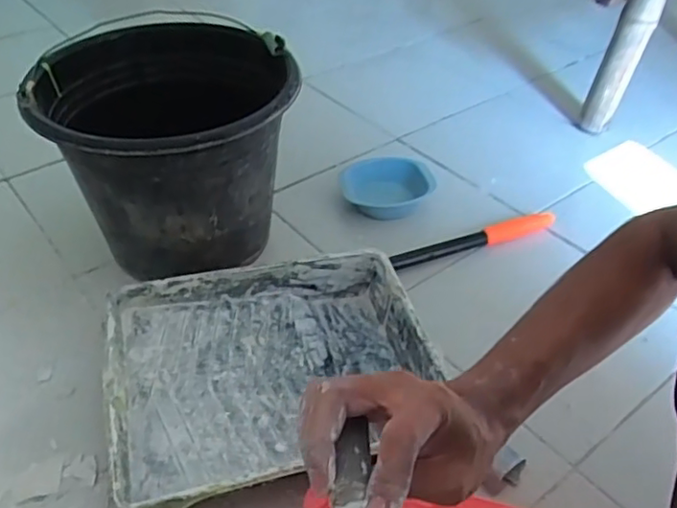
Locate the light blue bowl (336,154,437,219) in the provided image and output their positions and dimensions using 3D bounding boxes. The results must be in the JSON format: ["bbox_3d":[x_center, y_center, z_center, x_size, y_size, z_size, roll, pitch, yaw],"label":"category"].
[{"bbox_3d":[0.077,-0.098,0.998,0.148,0.060,0.123,-2,42,-5],"label":"light blue bowl"}]

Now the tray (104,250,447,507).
[{"bbox_3d":[-0.071,0.137,0.695,0.339,0.084,0.279,-12,44,-16],"label":"tray"}]

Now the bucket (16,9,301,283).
[{"bbox_3d":[-0.217,-0.138,0.839,0.305,0.234,0.330,1,42,-1],"label":"bucket"}]

